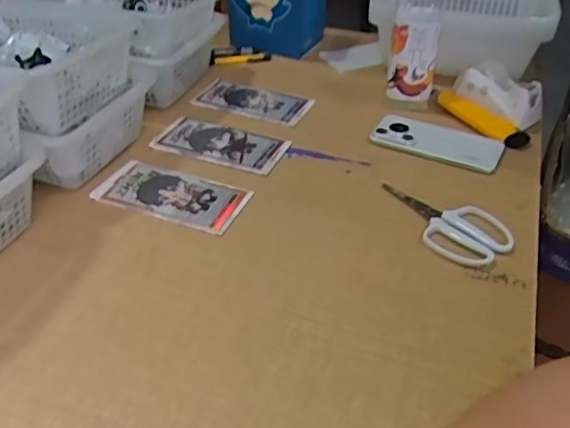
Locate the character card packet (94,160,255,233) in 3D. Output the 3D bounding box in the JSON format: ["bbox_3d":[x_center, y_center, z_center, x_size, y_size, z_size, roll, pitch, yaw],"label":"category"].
[{"bbox_3d":[-0.127,-0.023,0.646,0.166,0.004,0.083,16,41,17],"label":"character card packet"}]

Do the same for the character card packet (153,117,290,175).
[{"bbox_3d":[-0.082,-0.094,0.734,0.166,0.006,0.088,16,41,17],"label":"character card packet"}]

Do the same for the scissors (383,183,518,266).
[{"bbox_3d":[0.162,0.006,0.606,0.151,0.012,0.084,25,44,27],"label":"scissors"}]

